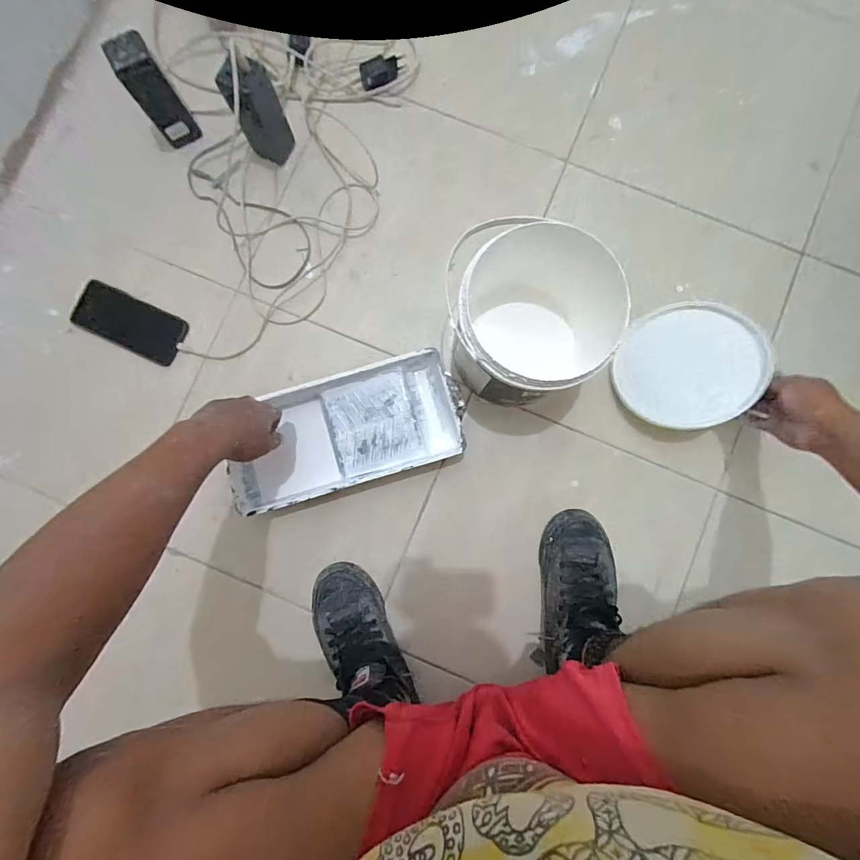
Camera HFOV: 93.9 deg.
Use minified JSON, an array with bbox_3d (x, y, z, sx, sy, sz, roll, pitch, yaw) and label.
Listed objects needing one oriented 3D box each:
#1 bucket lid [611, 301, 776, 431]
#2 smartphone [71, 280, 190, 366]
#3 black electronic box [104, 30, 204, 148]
[{"bbox_3d":[0.363,-0.091,0.568,0.180,0.012,0.175,-3,83,26],"label":"bucket lid"},{"bbox_3d":[-0.453,-0.162,0.606,0.171,0.008,0.076,25,86,1],"label":"smartphone"},{"bbox_3d":[-0.383,-0.469,0.568,0.049,0.133,0.046,-29,87,-2],"label":"black electronic box"}]

